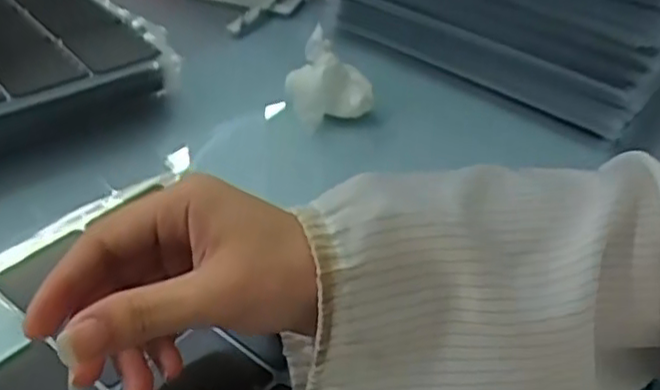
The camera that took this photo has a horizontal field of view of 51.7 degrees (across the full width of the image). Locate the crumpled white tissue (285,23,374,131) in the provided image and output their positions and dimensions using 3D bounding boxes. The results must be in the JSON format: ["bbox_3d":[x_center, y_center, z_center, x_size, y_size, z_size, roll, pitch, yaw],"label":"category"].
[{"bbox_3d":[0.001,-0.087,0.521,0.068,0.066,0.046,5,38,1],"label":"crumpled white tissue"}]

